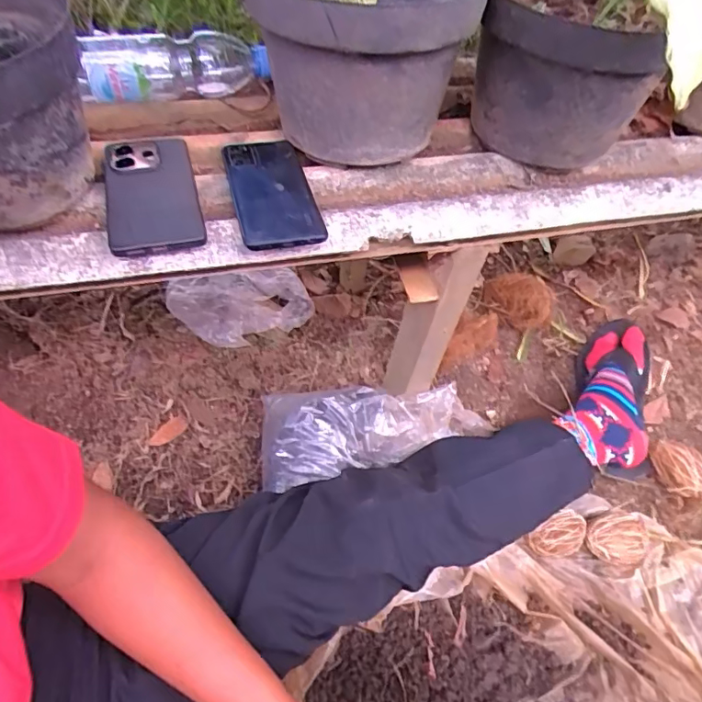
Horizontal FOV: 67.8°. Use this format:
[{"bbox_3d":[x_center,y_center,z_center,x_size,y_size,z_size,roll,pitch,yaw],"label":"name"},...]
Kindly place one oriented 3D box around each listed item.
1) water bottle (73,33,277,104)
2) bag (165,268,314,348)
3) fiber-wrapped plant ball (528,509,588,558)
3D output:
[{"bbox_3d":[-0.213,-0.340,0.631,0.215,0.064,0.074,-13,54,-14],"label":"water bottle"},{"bbox_3d":[-0.195,-0.101,0.969,0.247,0.133,0.124,-32,60,-25],"label":"bag"},{"bbox_3d":[0.296,0.269,0.748,0.072,0.047,0.051,-23,57,-21],"label":"fiber-wrapped plant ball"}]

